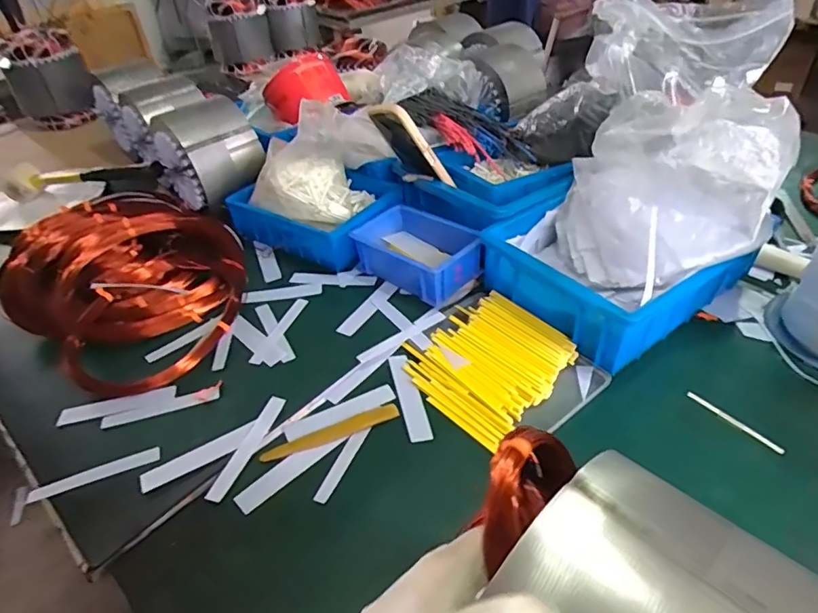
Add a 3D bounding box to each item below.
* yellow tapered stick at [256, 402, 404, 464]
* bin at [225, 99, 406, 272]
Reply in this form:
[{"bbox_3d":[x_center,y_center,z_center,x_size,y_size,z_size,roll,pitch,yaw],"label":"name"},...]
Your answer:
[{"bbox_3d":[-0.071,0.115,0.489,0.127,0.004,0.020,-17,42,-16],"label":"yellow tapered stick"},{"bbox_3d":[-0.124,-0.165,0.712,0.205,0.144,0.153,22,46,27],"label":"bin"}]

